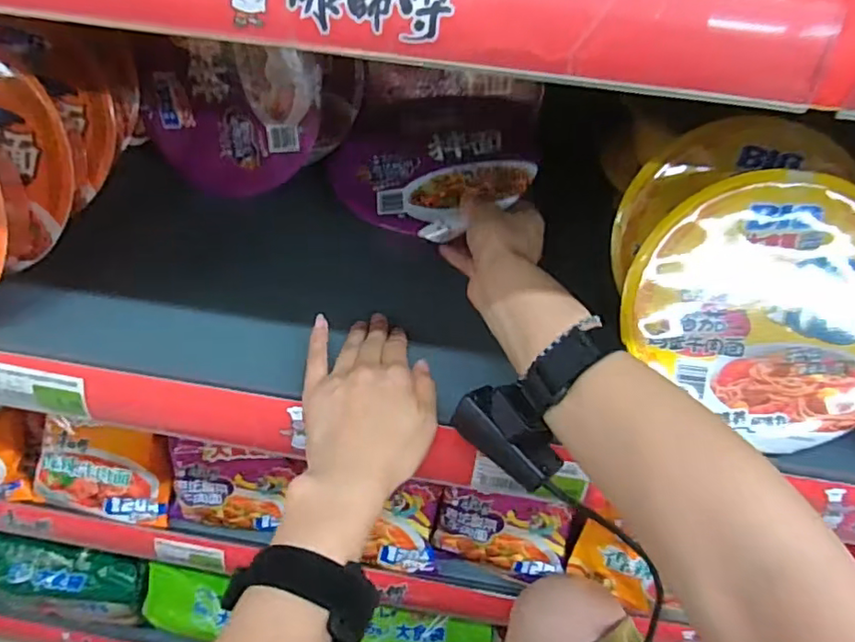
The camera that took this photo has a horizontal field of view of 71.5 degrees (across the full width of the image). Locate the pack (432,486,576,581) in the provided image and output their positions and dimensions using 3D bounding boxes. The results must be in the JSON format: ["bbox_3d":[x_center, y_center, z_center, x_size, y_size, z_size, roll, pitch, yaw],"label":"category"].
[{"bbox_3d":[0.078,0.214,0.623,0.132,0.087,0.040,9,15,5],"label":"pack"}]

